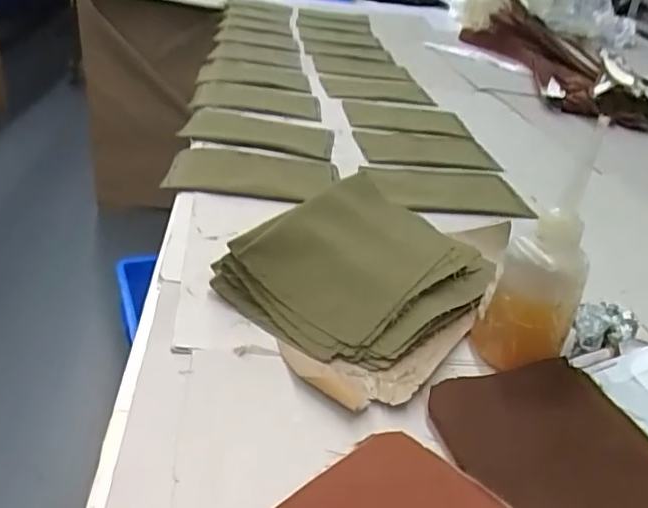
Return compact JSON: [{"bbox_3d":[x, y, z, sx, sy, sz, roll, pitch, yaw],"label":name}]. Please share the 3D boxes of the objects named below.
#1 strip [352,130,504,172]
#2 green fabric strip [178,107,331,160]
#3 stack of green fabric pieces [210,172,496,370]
[{"bbox_3d":[0.133,-0.141,0.783,0.176,0.011,0.105,4,34,-5],"label":"strip"},{"bbox_3d":[-0.081,-0.156,0.748,0.188,0.013,0.112,10,30,2],"label":"green fabric strip"},{"bbox_3d":[0.040,-0.001,0.483,0.161,0.054,0.223,29,38,33],"label":"stack of green fabric pieces"}]

